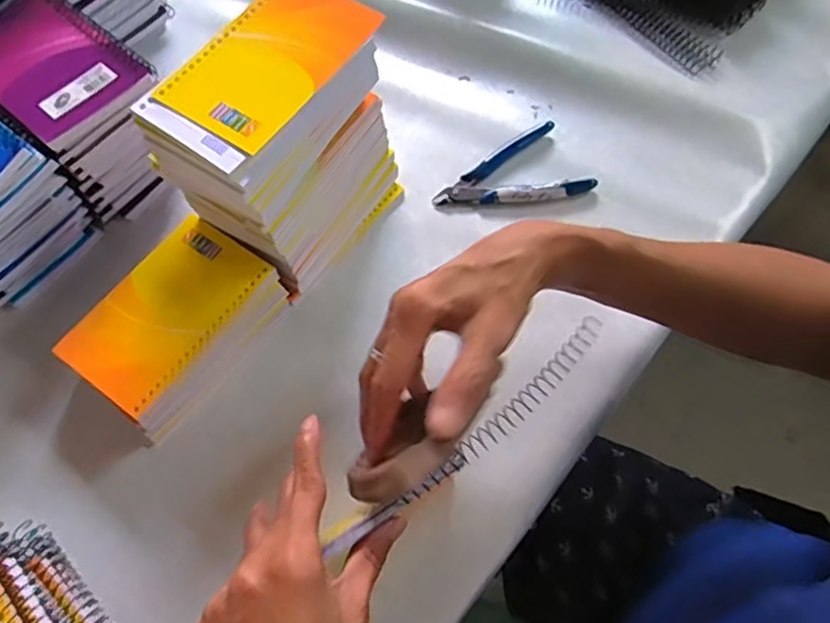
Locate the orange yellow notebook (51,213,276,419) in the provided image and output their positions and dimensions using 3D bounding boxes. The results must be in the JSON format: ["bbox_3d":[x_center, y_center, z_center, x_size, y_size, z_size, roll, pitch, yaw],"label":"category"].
[{"bbox_3d":[-0.166,-0.003,0.418,0.076,0.004,0.128,32,70,15],"label":"orange yellow notebook"}]

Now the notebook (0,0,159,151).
[{"bbox_3d":[-0.255,-0.175,0.433,0.142,0.016,0.086,38,72,17],"label":"notebook"}]

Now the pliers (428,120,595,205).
[{"bbox_3d":[0.074,-0.107,0.499,0.116,0.012,0.068,-21,67,-8],"label":"pliers"}]

